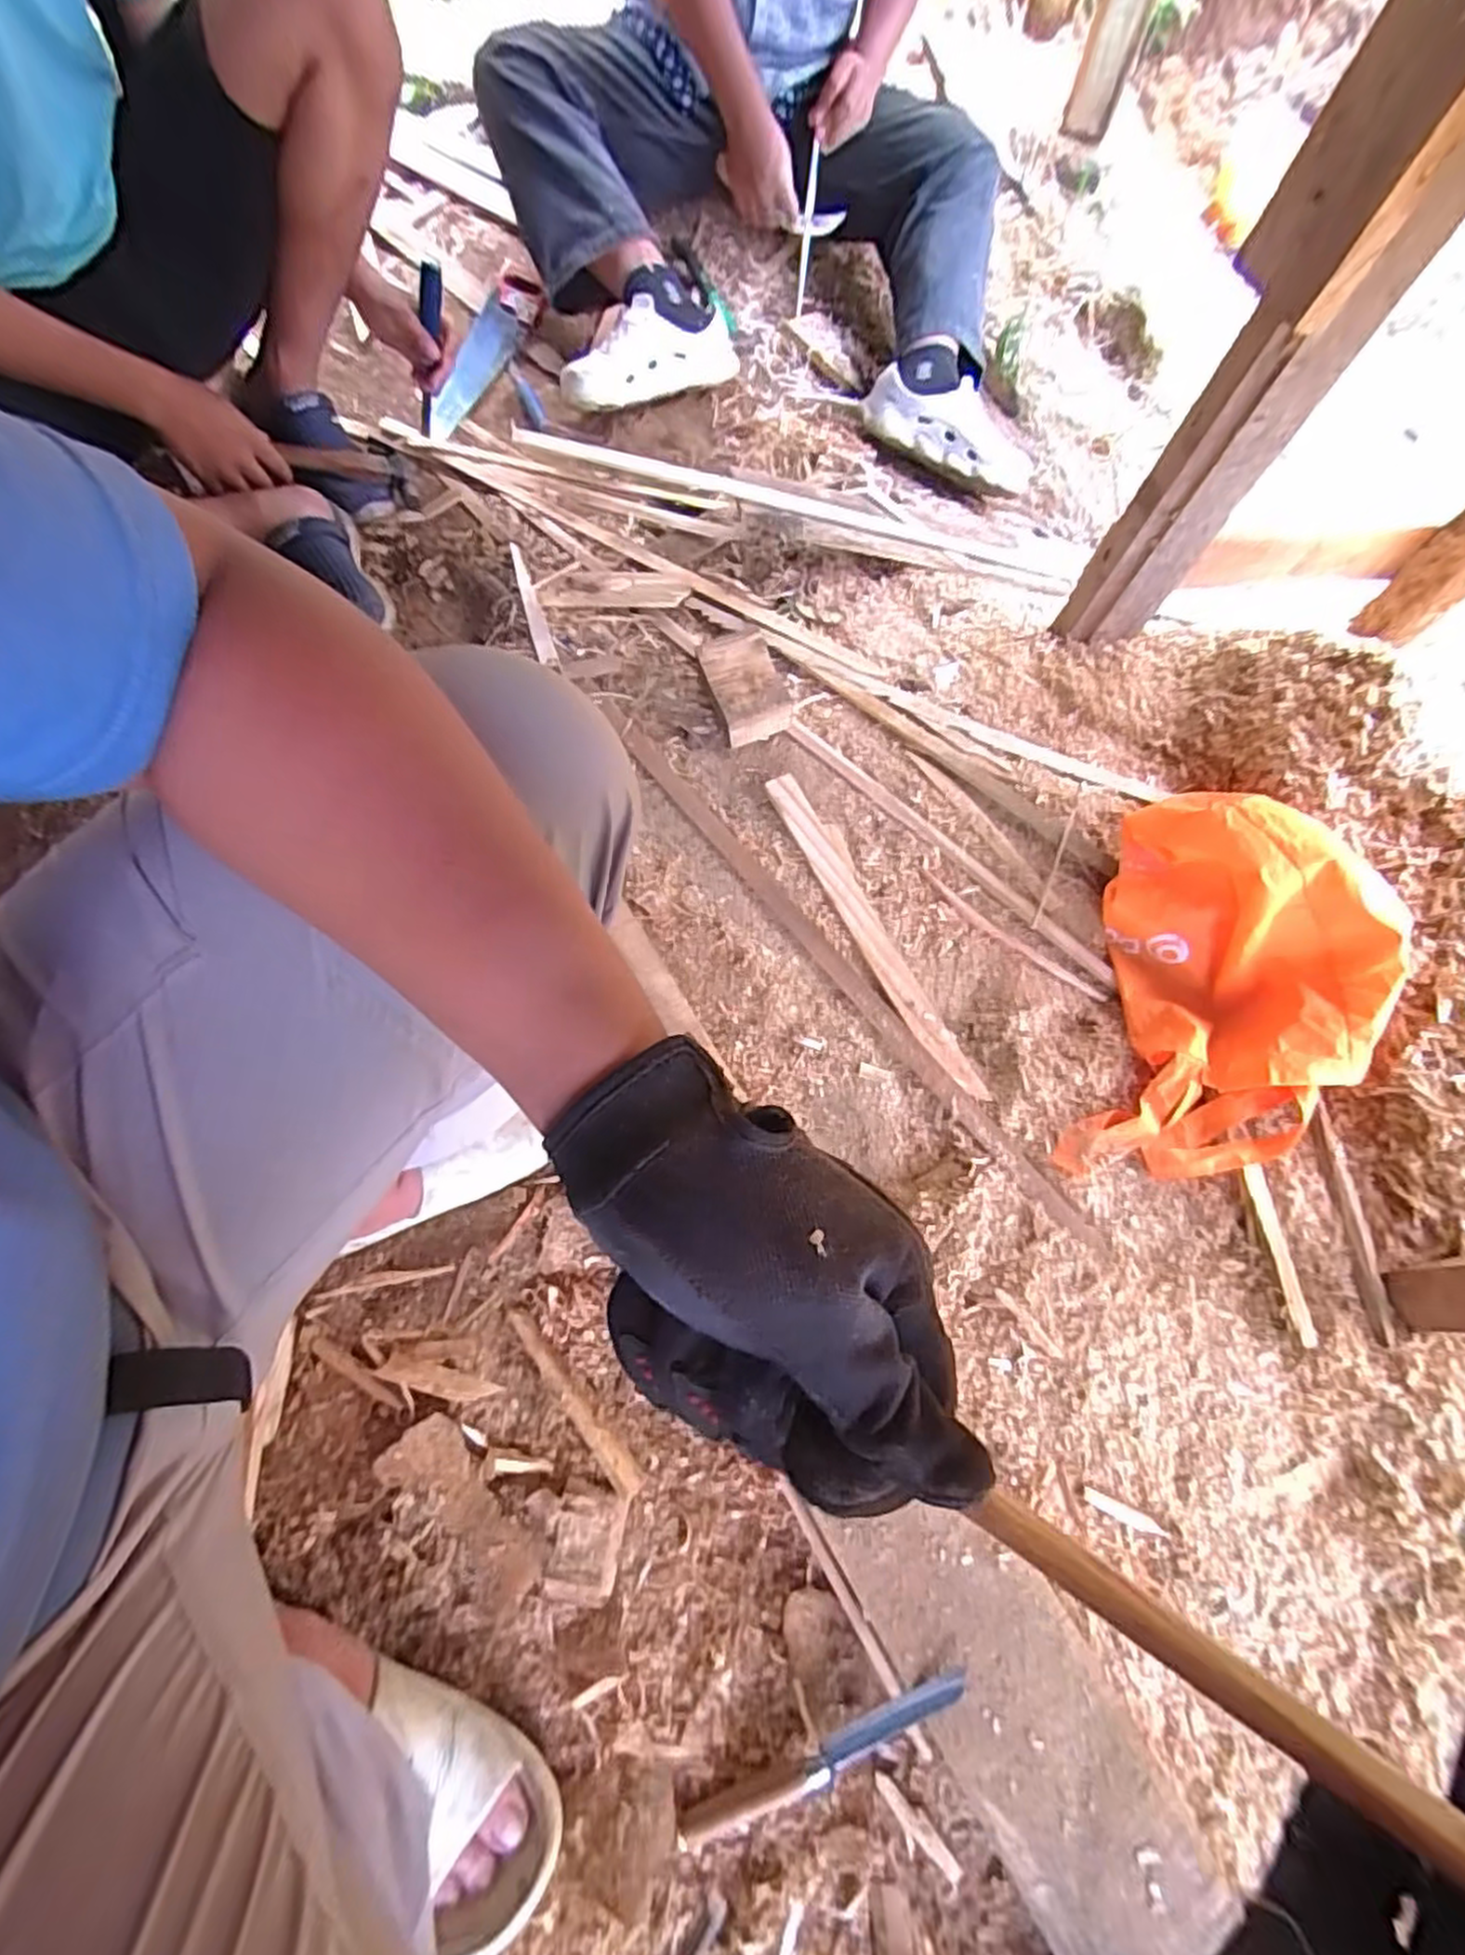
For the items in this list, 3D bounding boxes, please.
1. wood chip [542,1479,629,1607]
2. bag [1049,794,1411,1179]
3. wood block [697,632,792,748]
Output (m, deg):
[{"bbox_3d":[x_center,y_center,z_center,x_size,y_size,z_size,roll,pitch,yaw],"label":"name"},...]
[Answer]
[{"bbox_3d":[-0.107,0.418,0.550,0.049,0.009,0.073,13,64,3],"label":"wood chip"},{"bbox_3d":[0.497,0.022,0.729,0.242,0.169,0.380,17,65,5],"label":"bag"},{"bbox_3d":[0.012,-0.349,0.883,0.081,0.055,0.139,-18,75,-6],"label":"wood block"}]

